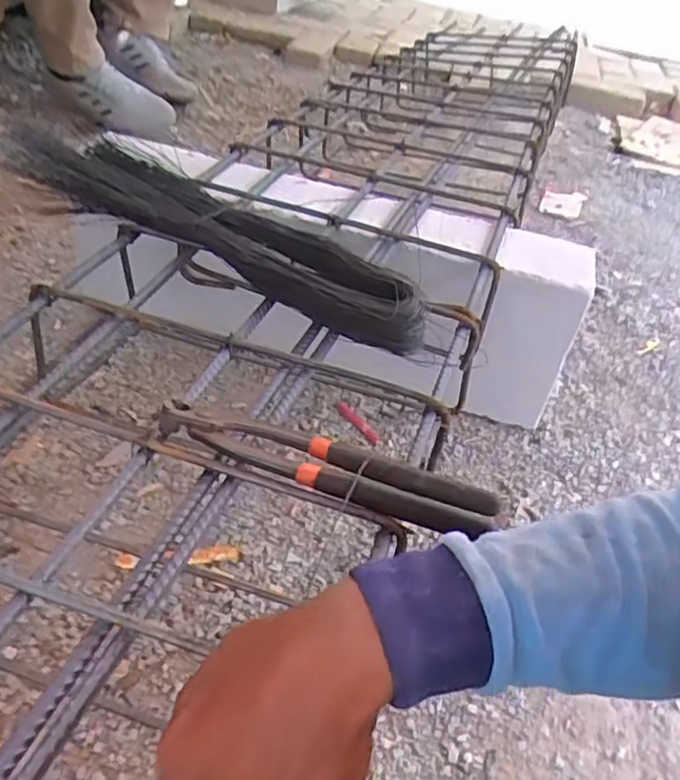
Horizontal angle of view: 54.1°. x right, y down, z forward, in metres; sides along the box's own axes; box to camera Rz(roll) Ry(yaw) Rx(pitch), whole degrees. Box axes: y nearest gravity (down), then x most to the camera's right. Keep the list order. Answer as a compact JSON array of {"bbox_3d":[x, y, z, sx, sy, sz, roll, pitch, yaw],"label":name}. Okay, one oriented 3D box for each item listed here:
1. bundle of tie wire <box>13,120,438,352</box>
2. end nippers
[{"bbox_3d":[-0.121,-0.152,0.612,0.456,0.052,0.093,28,43,23],"label":"bundle of tie wire"},{"bbox_3d":[-0.009,0.048,0.424,0.217,0.024,0.039,16,40,10],"label":"end nippers"}]

